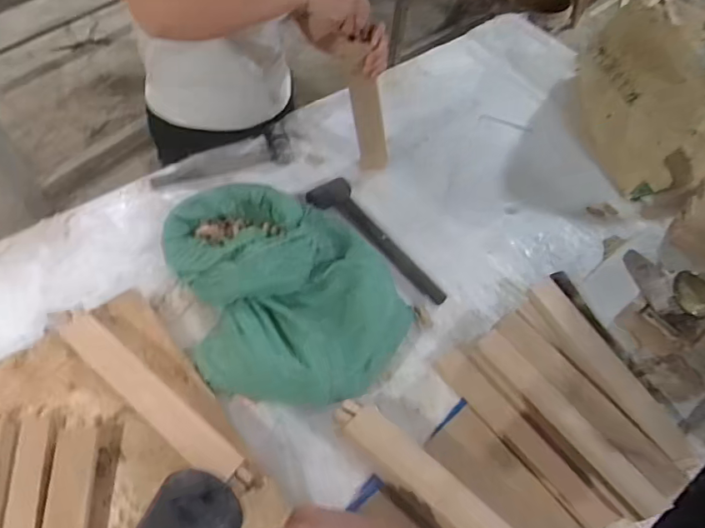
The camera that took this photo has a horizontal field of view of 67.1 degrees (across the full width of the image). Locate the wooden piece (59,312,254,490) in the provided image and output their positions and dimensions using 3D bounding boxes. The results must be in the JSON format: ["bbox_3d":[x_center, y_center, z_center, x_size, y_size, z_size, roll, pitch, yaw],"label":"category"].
[{"bbox_3d":[-0.287,0.194,0.762,0.362,0.045,0.051,36,62,17],"label":"wooden piece"}]

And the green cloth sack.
[{"bbox_3d":[-0.101,0.016,0.880,0.360,0.156,0.436,-17,60,-15],"label":"green cloth sack"}]

